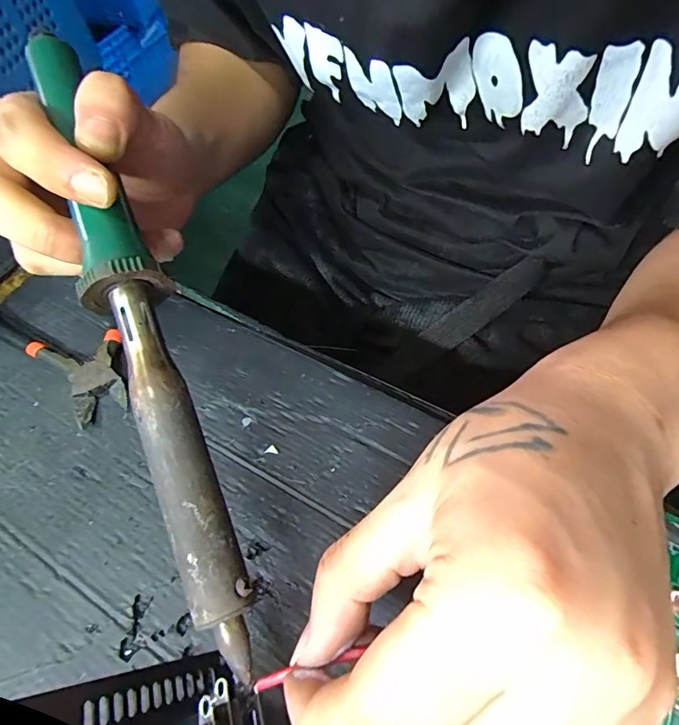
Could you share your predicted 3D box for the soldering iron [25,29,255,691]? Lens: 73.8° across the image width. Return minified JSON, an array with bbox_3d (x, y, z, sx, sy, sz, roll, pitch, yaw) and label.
[{"bbox_3d":[-0.074,-0.015,0.164,0.024,0.017,0.238,-20,78,-9],"label":"soldering iron"}]

